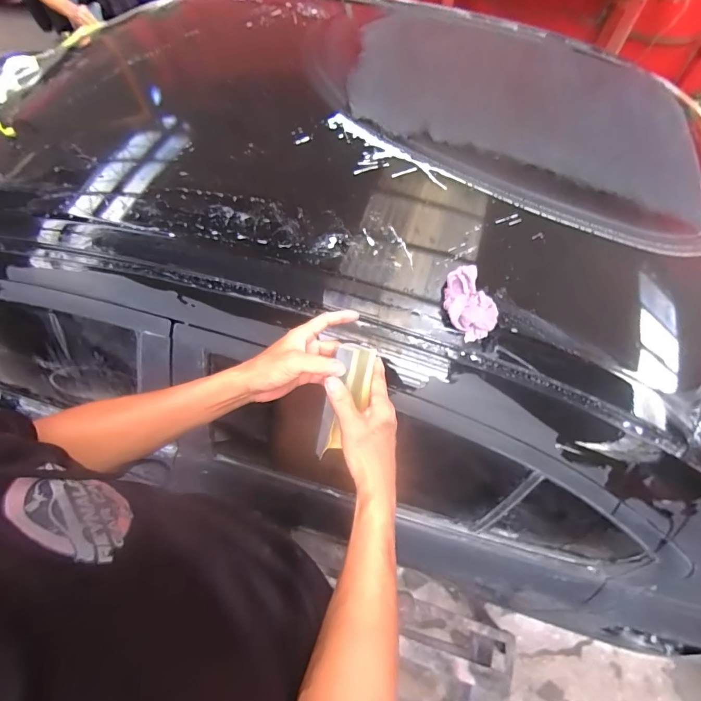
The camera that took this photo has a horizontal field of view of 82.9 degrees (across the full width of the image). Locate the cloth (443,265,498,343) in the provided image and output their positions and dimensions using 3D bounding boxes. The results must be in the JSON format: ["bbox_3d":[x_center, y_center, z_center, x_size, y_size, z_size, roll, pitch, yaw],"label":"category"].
[{"bbox_3d":[0.196,-0.084,0.668,0.090,0.041,0.129,-15,65,-8],"label":"cloth"}]

